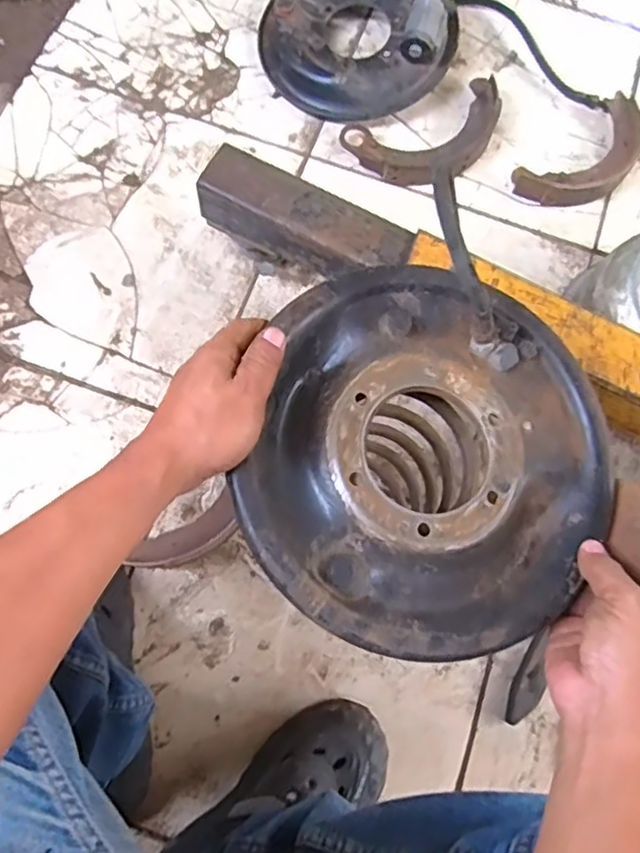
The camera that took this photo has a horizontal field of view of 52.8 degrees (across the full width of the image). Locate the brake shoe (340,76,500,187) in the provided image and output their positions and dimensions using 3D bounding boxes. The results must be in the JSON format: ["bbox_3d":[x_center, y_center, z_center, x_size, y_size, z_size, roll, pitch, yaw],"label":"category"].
[{"bbox_3d":[0.148,-0.385,0.865,0.212,0.034,0.121,-23,77,-8],"label":"brake shoe"}]

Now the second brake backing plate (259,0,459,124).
[{"bbox_3d":[0.053,-0.545,0.887,0.259,0.080,0.234,0,75,-2],"label":"second brake backing plate"}]

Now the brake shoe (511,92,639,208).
[{"bbox_3d":[0.369,-0.362,0.877,0.217,0.036,0.099,-38,80,-11],"label":"brake shoe"}]

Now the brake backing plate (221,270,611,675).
[{"bbox_3d":[0.080,0.020,0.442,0.240,0.051,0.257,1,75,-2],"label":"brake backing plate"}]

